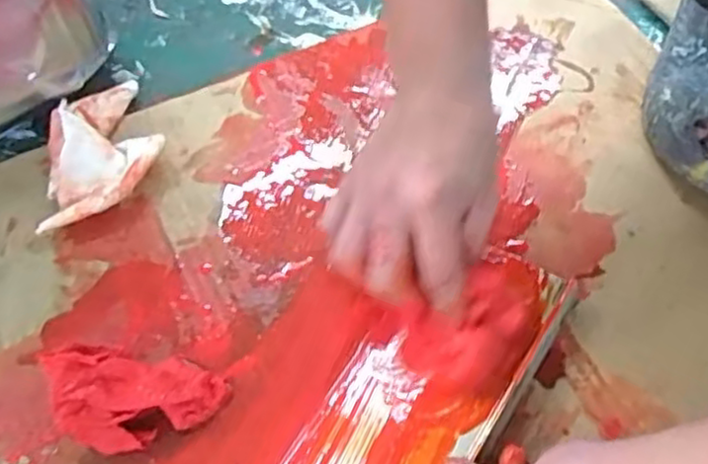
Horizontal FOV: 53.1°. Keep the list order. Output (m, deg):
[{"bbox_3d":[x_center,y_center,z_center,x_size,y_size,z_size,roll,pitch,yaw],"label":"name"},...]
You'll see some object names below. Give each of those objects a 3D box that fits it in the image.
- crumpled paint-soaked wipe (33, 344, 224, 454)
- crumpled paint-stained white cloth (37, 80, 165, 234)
[{"bbox_3d":[-0.123,0.082,0.392,0.093,0.050,0.057,-15,56,-9],"label":"crumpled paint-soaked wipe"},{"bbox_3d":[-0.188,-0.062,0.501,0.100,0.037,0.112,-26,58,-16],"label":"crumpled paint-stained white cloth"}]

